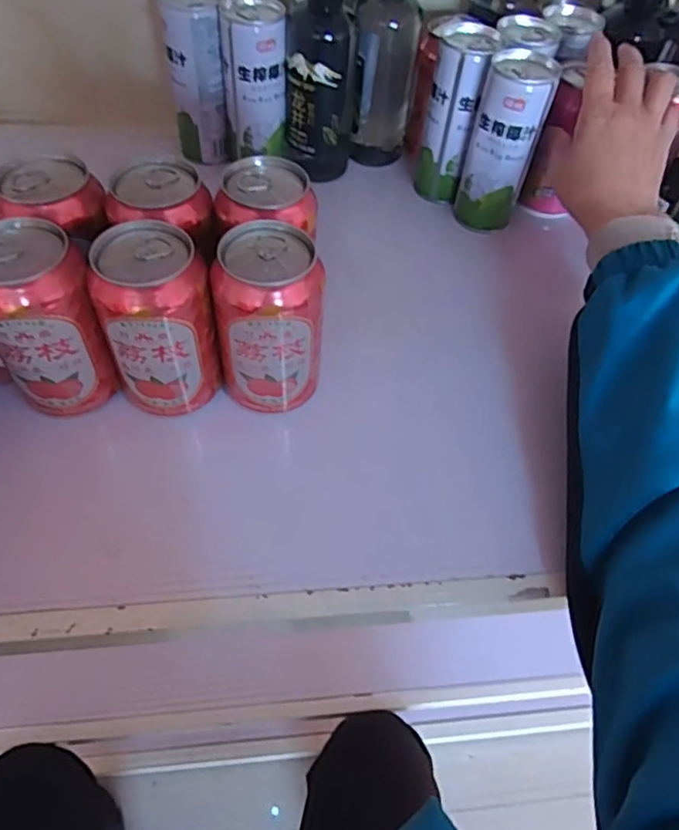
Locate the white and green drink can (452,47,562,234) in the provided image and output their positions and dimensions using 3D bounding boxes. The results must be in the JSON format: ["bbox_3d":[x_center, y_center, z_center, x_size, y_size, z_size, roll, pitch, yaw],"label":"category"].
[{"bbox_3d":[0.133,-0.217,0.484,0.053,0.129,0.050,19,56,8],"label":"white and green drink can"}]

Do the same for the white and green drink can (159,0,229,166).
[{"bbox_3d":[-0.123,-0.289,0.509,0.052,0.127,0.050,-13,57,-13],"label":"white and green drink can"}]

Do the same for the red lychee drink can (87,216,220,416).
[{"bbox_3d":[-0.108,-0.054,0.350,0.062,0.101,0.057,-13,57,-13],"label":"red lychee drink can"}]

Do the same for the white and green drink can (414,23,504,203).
[{"bbox_3d":[0.094,-0.255,0.508,0.046,0.128,0.058,18,56,8],"label":"white and green drink can"}]

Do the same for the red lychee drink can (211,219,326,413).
[{"bbox_3d":[-0.042,-0.054,0.358,0.061,0.106,0.055,-4,56,-7],"label":"red lychee drink can"}]

